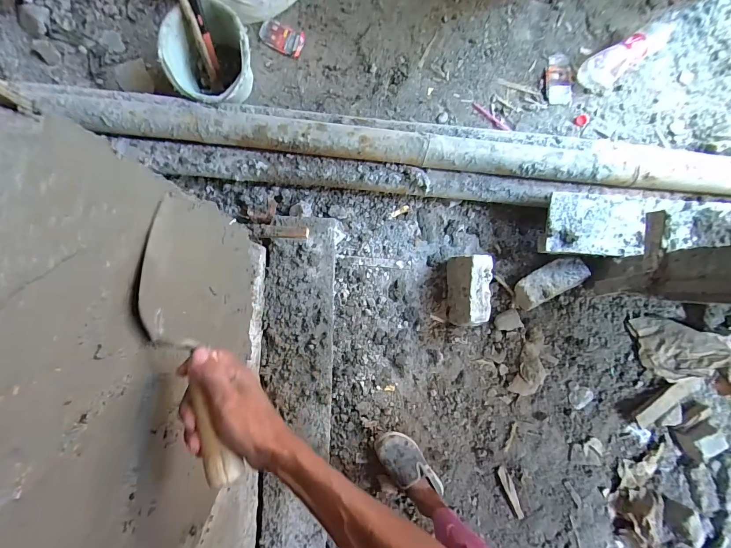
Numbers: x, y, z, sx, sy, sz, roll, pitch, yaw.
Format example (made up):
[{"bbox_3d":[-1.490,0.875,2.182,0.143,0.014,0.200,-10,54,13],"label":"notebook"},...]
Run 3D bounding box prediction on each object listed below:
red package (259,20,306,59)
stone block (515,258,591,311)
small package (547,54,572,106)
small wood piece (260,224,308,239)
[{"bbox_3d":[-0.254,-0.724,1.064,0.129,0.022,0.083,21,87,-3],"label":"red package"},{"bbox_3d":[0.533,0.025,0.999,0.203,0.067,0.102,-30,91,-4],"label":"stone block"},{"bbox_3d":[0.635,-0.637,1.139,0.077,0.011,0.160,-4,89,-4],"label":"small package"},{"bbox_3d":[-0.172,-0.090,0.739,0.100,0.019,0.026,0,89,-4],"label":"small wood piece"}]

